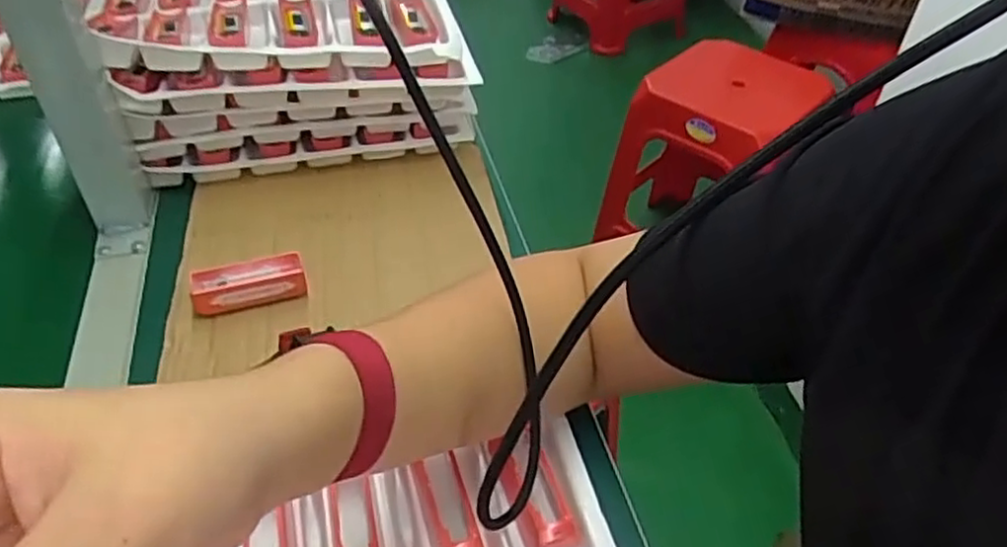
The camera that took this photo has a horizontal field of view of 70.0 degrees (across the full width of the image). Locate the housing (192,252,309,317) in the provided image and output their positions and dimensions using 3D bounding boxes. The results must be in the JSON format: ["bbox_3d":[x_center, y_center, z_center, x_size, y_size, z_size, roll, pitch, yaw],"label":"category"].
[{"bbox_3d":[-0.185,0.008,0.524,0.077,0.022,0.031,-13,44,-16],"label":"housing"}]

